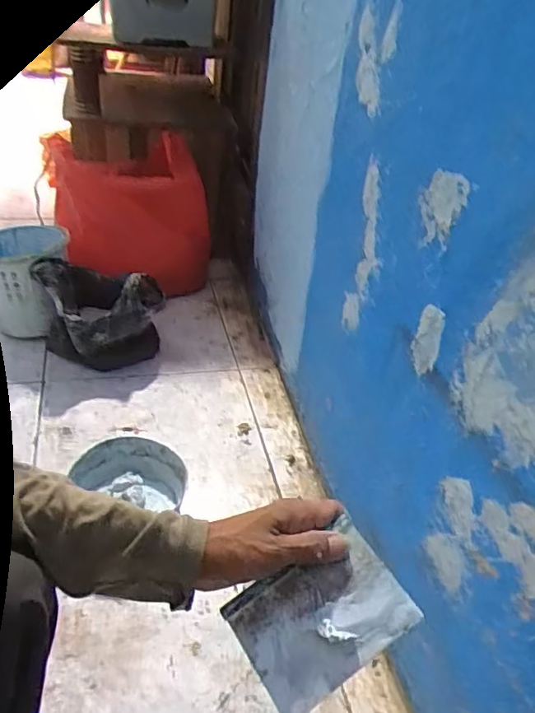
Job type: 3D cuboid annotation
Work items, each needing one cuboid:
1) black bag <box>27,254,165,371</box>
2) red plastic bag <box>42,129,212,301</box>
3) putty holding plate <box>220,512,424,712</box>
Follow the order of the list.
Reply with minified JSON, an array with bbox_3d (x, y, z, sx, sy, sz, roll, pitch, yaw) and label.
[{"bbox_3d":[-0.359,-0.084,1.227,0.256,0.201,0.200,-2,37,-12],"label":"black bag"},{"bbox_3d":[-0.334,-0.333,1.401,0.357,0.356,0.192,9,36,3],"label":"red plastic bag"},{"bbox_3d":[0.038,0.188,0.413,0.118,0.008,0.087,-34,59,-9],"label":"putty holding plate"}]

